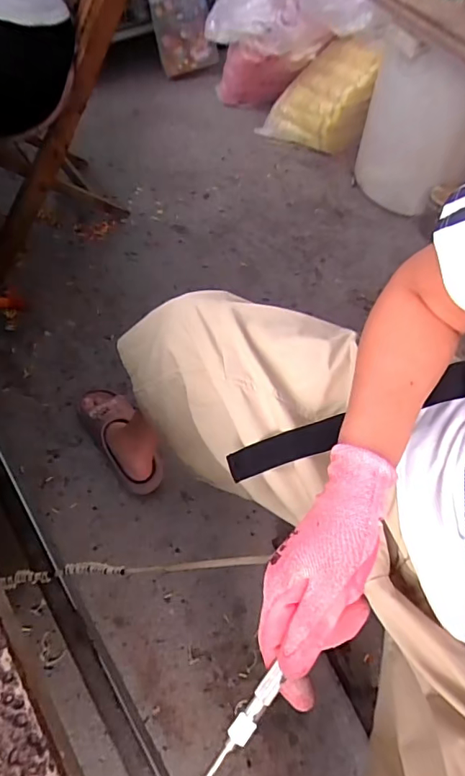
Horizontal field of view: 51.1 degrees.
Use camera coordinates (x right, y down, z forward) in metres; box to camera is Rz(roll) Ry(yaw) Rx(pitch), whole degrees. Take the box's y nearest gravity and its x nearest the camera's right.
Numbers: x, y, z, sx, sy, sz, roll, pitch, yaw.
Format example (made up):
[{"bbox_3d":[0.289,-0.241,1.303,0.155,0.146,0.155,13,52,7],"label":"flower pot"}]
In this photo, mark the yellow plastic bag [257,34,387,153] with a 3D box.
[{"bbox_3d":[0.248,-0.822,1.381,0.282,0.258,0.131,0,60,-3],"label":"yellow plastic bag"}]

